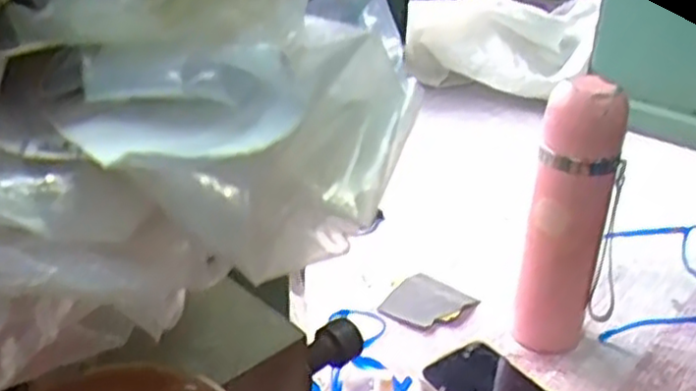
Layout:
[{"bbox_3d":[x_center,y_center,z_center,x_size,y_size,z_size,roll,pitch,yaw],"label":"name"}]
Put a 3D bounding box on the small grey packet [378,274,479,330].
[{"bbox_3d":[0.073,0.102,0.696,0.065,0.007,0.076,25,36,36],"label":"small grey packet"}]

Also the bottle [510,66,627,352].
[{"bbox_3d":[0.181,0.018,0.602,0.060,0.241,0.056,12,30,20],"label":"bottle"}]

